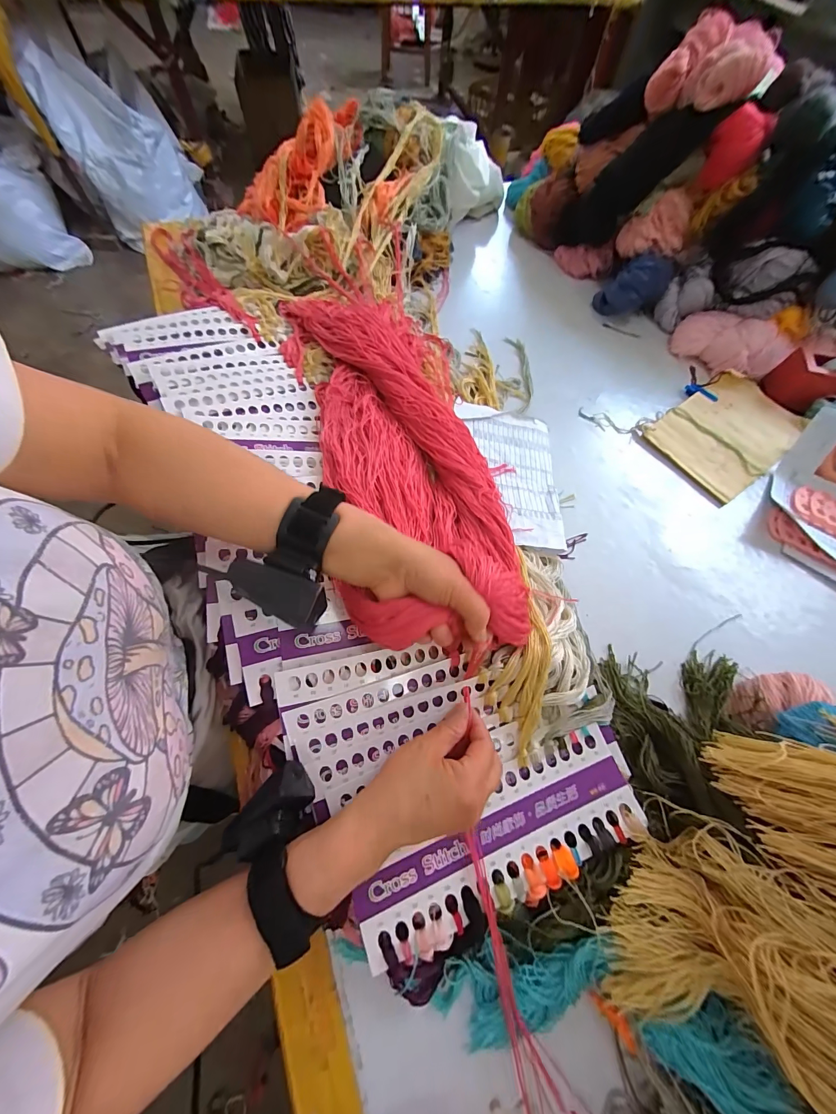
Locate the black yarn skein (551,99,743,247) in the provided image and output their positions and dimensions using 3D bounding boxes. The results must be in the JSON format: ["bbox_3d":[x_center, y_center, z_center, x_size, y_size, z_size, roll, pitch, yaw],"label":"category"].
[{"bbox_3d":[0.353,-0.620,0.605,0.077,0.259,0.077,35,62,-29],"label":"black yarn skein"}]

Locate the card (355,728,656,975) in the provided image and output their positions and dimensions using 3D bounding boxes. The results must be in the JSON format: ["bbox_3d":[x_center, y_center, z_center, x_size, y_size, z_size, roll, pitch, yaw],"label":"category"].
[{"bbox_3d":[0.067,0.228,0.299,0.238,0.009,0.082,-18,69,-12],"label":"card"}]

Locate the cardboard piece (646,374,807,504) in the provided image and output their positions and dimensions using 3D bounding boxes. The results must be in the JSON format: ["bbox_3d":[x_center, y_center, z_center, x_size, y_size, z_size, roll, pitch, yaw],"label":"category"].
[{"bbox_3d":[0.445,-0.179,0.527,0.204,0.008,0.146,-34,74,-11],"label":"cardboard piece"}]

